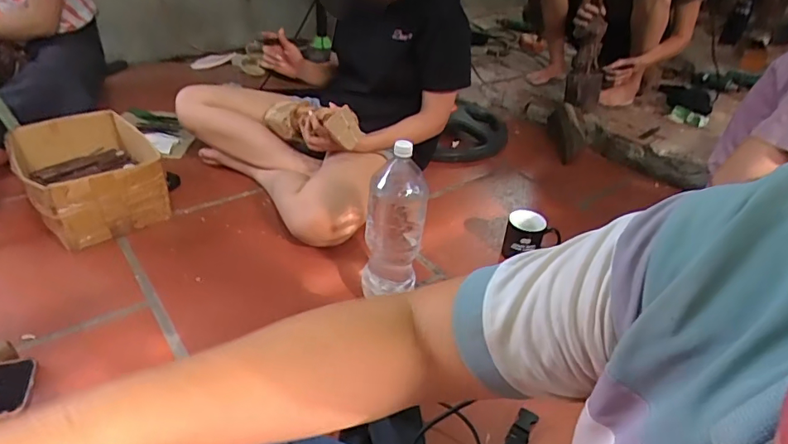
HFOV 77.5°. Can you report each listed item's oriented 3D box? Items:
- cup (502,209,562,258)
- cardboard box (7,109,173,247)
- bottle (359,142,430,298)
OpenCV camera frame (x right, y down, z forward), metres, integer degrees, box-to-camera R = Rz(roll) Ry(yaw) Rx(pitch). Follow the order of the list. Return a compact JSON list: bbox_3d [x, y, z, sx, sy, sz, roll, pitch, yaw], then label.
[{"bbox_3d":[0.300,0.035,1.100,0.104,0.111,0.088,-14,38,-25],"label":"cup"},{"bbox_3d":[-0.691,-0.113,1.124,0.256,0.145,0.322,-22,45,-35],"label":"cardboard box"},{"bbox_3d":[0.001,0.015,0.882,0.103,0.309,0.084,4,34,0],"label":"bottle"}]

